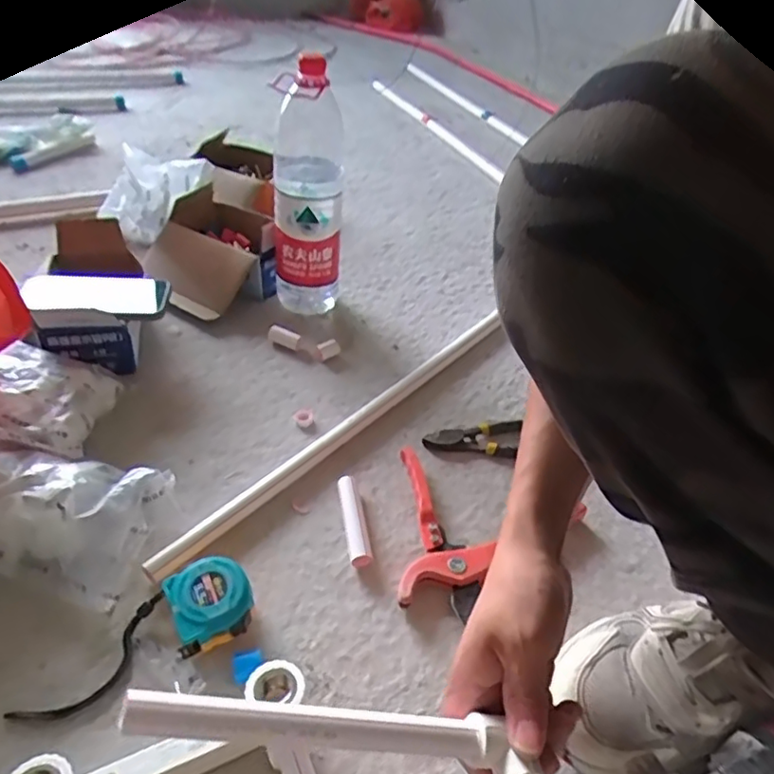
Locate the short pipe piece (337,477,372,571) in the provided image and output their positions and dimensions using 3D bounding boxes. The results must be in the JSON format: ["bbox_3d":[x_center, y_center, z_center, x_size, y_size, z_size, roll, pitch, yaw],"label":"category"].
[{"bbox_3d":[-0.031,0.124,0.579,0.020,0.022,0.097,-6,41,-12],"label":"short pipe piece"}]

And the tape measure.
[{"bbox_3d":[-0.143,0.176,0.499,0.061,0.041,0.059,-15,44,-22],"label":"tape measure"}]

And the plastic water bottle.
[{"bbox_3d":[-0.101,-0.236,0.787,0.084,0.314,0.073,1,40,-5],"label":"plastic water bottle"}]

